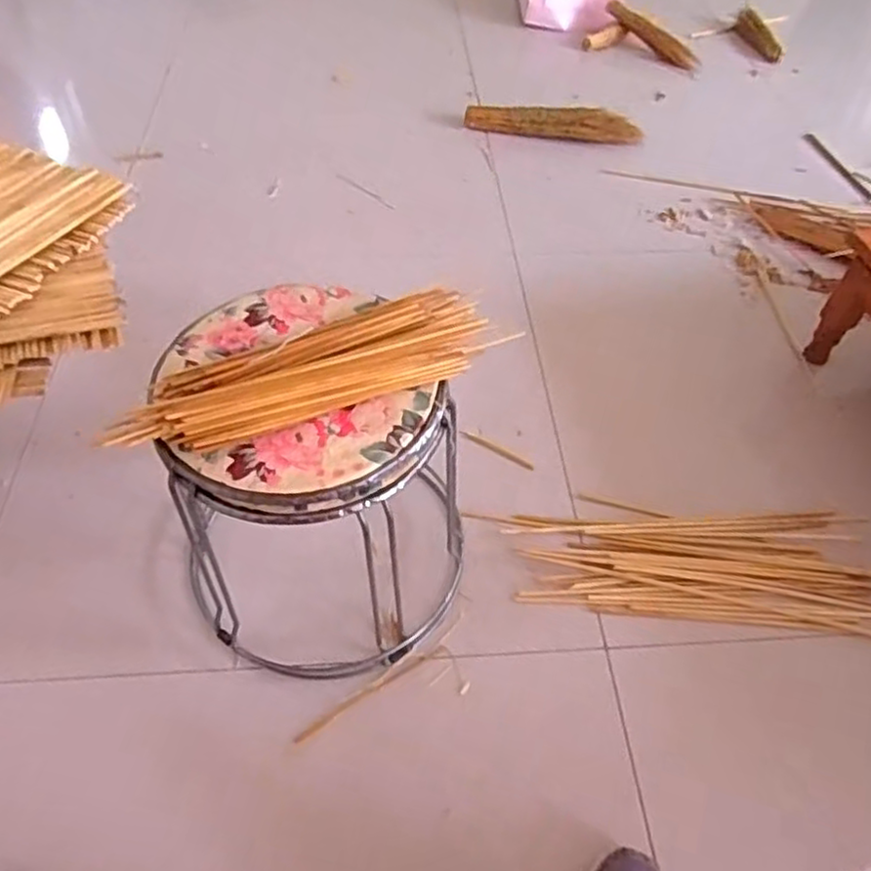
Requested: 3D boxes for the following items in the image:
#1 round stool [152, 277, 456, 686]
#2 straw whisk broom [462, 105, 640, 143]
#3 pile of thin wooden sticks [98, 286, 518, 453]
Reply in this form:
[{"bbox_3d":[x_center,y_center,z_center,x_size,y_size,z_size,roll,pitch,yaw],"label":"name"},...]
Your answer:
[{"bbox_3d":[-0.140,0.073,0.786,0.287,0.333,0.308,1,51,-1],"label":"round stool"},{"bbox_3d":[0.274,-0.732,1.630,0.415,0.065,0.064,7,52,3],"label":"straw whisk broom"},{"bbox_3d":[-0.114,-0.064,0.663,0.366,0.025,0.107,-21,55,-18],"label":"pile of thin wooden sticks"}]

